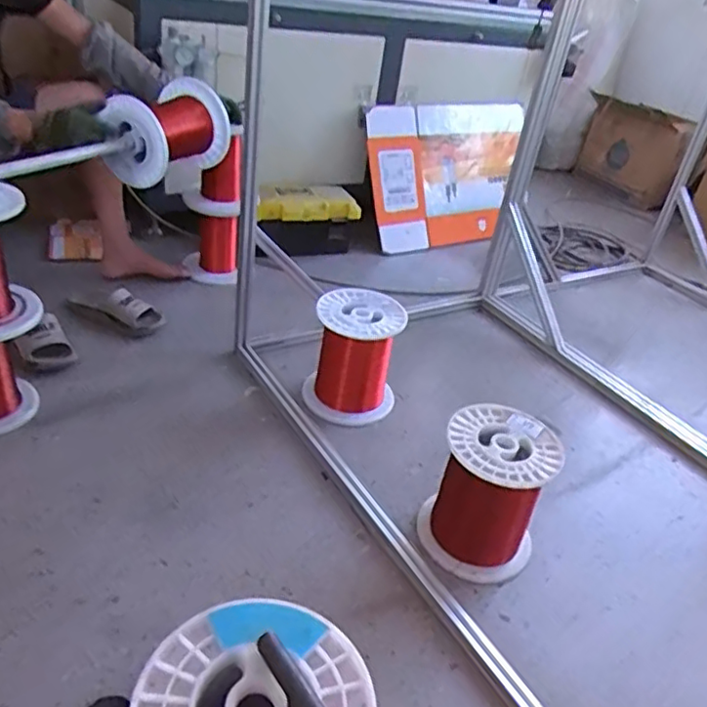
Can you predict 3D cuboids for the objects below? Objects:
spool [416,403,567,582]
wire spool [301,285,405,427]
[{"bbox_3d":[0.241,0.247,1.144,0.199,0.244,0.196,5,34,-4],"label":"spool"},{"bbox_3d":[-0.001,0.006,1.457,0.209,0.243,0.188,7,34,-1],"label":"wire spool"}]

